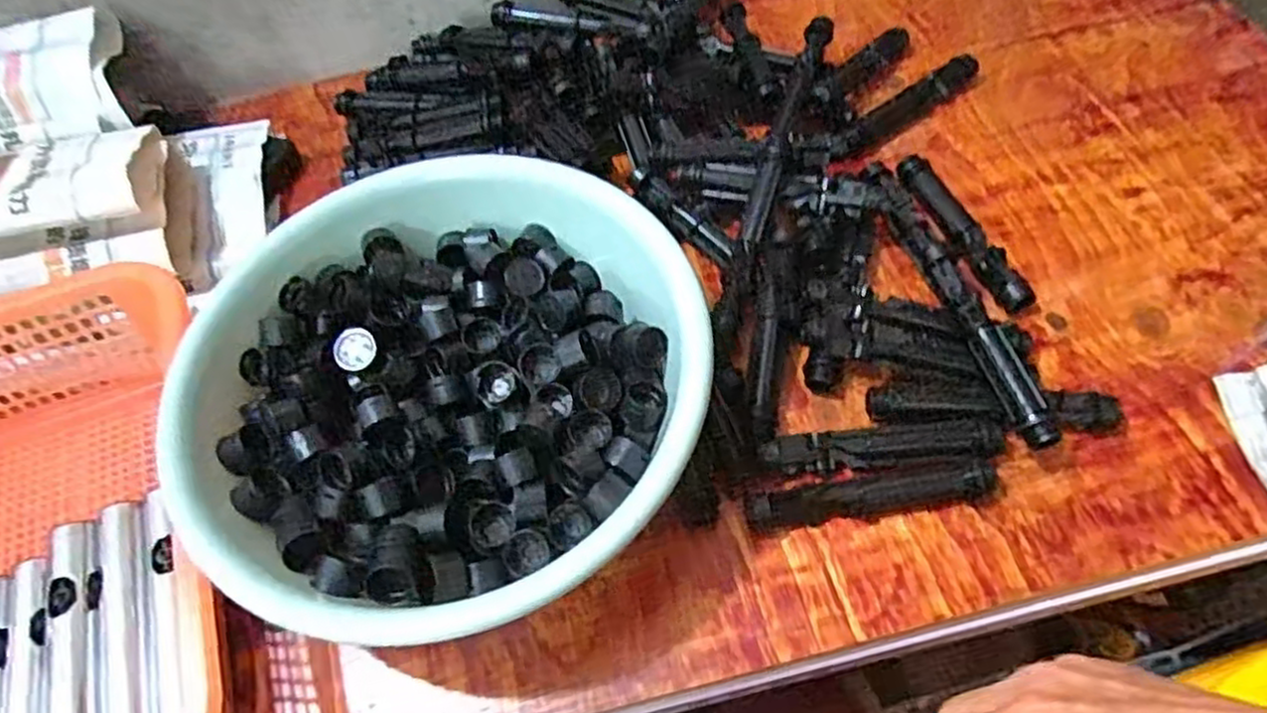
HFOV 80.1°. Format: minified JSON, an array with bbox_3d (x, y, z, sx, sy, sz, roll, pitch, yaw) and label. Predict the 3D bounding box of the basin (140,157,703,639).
[{"bbox_3d":[-0.111,0.017,0.459,0.289,0.092,0.285,-2,58,3],"label":"basin"}]

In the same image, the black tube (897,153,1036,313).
[{"bbox_3d":[0.237,-0.090,0.545,0.027,0.022,0.143,-21,58,-9],"label":"black tube"}]

